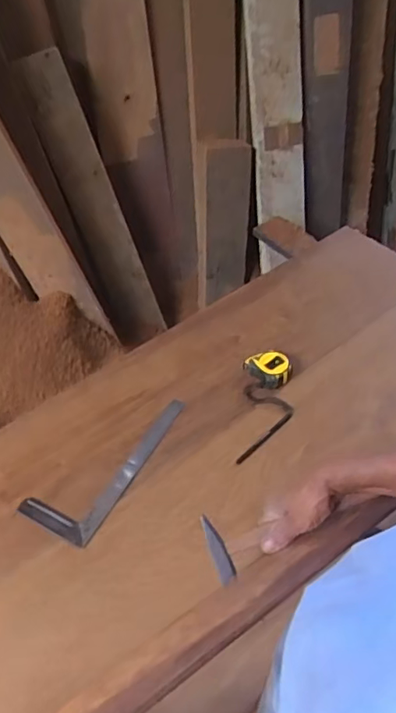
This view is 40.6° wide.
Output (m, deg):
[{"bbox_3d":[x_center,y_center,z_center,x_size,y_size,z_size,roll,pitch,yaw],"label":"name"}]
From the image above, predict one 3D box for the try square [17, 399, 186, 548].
[{"bbox_3d":[-0.151,0.168,0.906,0.130,0.010,0.304,23,56,22],"label":"try square"}]

